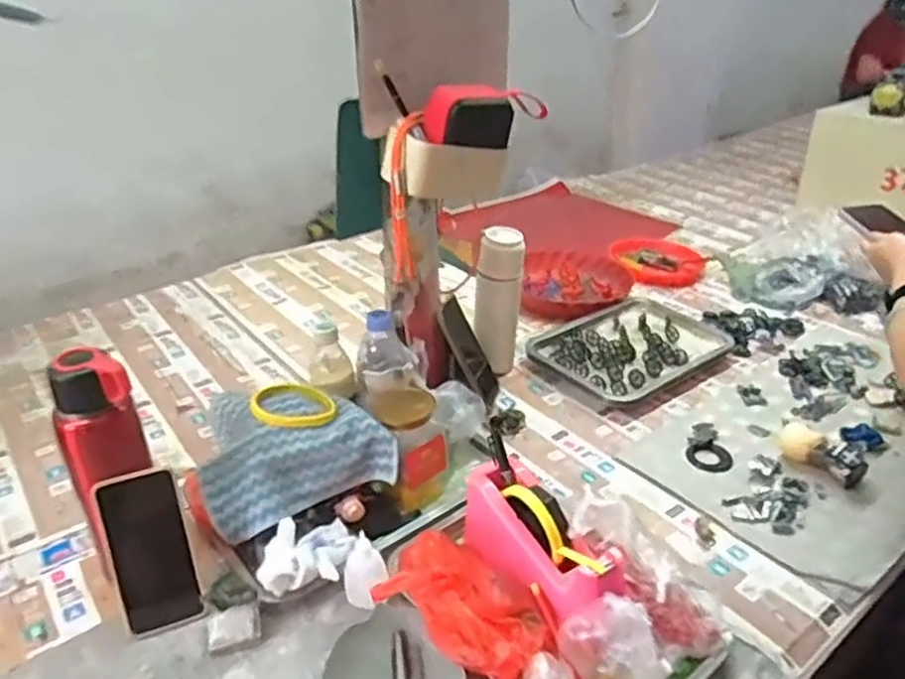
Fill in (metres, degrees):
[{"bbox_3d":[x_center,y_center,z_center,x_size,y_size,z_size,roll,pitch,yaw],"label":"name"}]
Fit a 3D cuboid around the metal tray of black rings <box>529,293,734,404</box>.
[{"bbox_3d":[0.290,0.011,1.159,0.314,0.033,0.205,-22,37,-32],"label":"metal tray of black rings"}]

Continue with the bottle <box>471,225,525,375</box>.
[{"bbox_3d":[0.067,-0.054,1.072,0.068,0.217,0.068,1,30,3],"label":"bottle"}]

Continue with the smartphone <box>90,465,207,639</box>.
[{"bbox_3d":[-0.300,0.211,0.705,0.075,0.159,0.012,-14,4,-16],"label":"smartphone"}]

